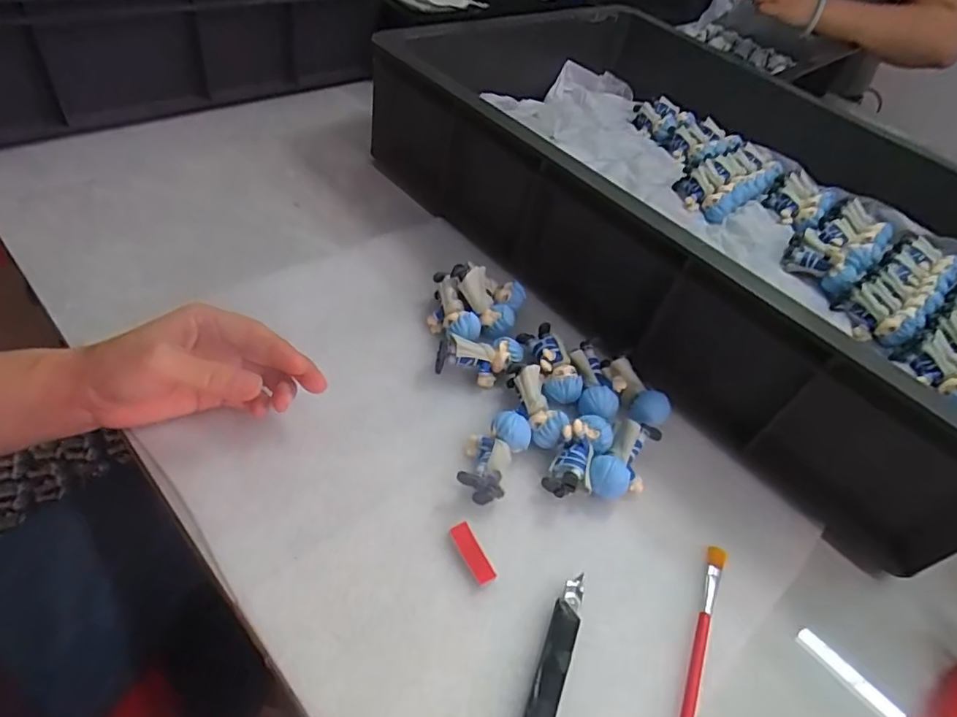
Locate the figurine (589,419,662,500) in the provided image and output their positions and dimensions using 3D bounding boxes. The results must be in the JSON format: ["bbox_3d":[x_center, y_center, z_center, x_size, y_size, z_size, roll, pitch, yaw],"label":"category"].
[{"bbox_3d":[0.097,0.067,0.363,0.032,0.026,0.066,33,50,16],"label":"figurine"}]

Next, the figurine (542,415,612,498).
[{"bbox_3d":[0.066,0.062,0.356,0.028,0.028,0.056,27,48,12],"label":"figurine"}]

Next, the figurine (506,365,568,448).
[{"bbox_3d":[0.041,0.029,0.374,0.025,0.024,0.059,-6,50,-18],"label":"figurine"}]

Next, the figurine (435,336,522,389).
[{"bbox_3d":[0.002,0.000,0.396,0.062,0.030,0.026,-1,49,-14],"label":"figurine"}]

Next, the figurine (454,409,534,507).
[{"bbox_3d":[0.008,0.061,0.350,0.034,0.024,0.057,26,48,10],"label":"figurine"}]

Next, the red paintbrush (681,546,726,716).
[{"bbox_3d":[0.114,0.173,0.292,0.009,0.005,0.165,25,48,10],"label":"red paintbrush"}]

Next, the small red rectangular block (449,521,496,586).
[{"bbox_3d":[-0.004,0.112,0.317,0.012,0.005,0.036,-19,55,-27],"label":"small red rectangular block"}]

